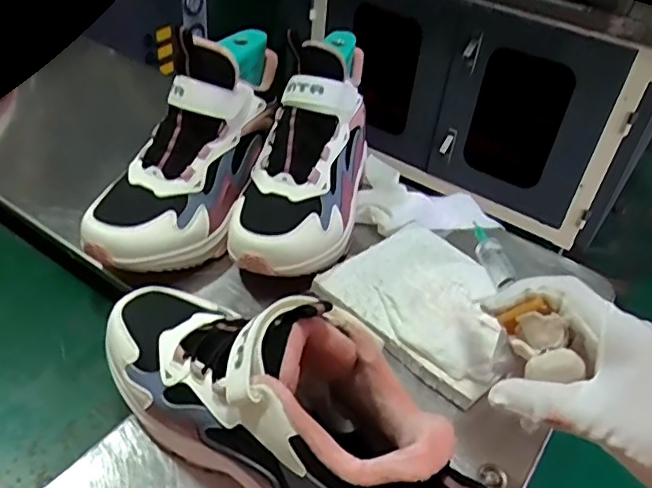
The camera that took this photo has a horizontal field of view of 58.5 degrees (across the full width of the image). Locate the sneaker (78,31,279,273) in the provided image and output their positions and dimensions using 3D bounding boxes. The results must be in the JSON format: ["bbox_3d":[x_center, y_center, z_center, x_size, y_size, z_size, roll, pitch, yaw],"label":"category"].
[{"bbox_3d":[-0.126,-0.071,0.488,0.100,0.105,0.202,21,74,17],"label":"sneaker"}]

